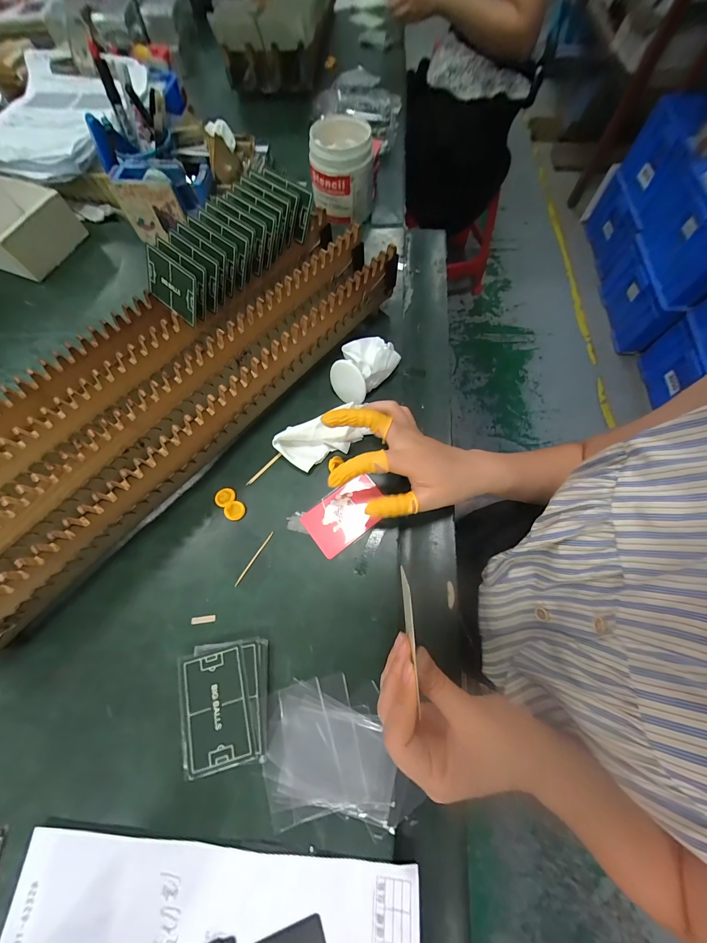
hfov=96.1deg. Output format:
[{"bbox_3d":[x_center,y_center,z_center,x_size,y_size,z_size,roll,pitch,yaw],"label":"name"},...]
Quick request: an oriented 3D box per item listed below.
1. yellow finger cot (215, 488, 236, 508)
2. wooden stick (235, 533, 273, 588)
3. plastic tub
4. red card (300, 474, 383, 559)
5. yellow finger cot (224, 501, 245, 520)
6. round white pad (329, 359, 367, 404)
[{"bbox_3d":[-0.138,0.027,0.341,0.021,0.004,0.019,-38,72,-12],"label":"yellow finger cot"},{"bbox_3d":[-0.100,0.087,0.320,0.004,0.004,0.062,30,73,13],"label":"wooden stick"},{"bbox_3d":[-0.017,-0.464,0.494,0.091,0.110,0.087,1,68,3],"label":"plastic tub"},{"bbox_3d":[-0.007,0.043,0.332,0.086,0.008,0.055,-35,69,-12],"label":"red card"},{"bbox_3d":[-0.125,0.041,0.336,0.021,0.004,0.020,-1,68,2],"label":"yellow finger cot"},{"bbox_3d":[-0.008,-0.103,0.364,0.047,0.047,0.008,17,41,36],"label":"round white pad"}]

